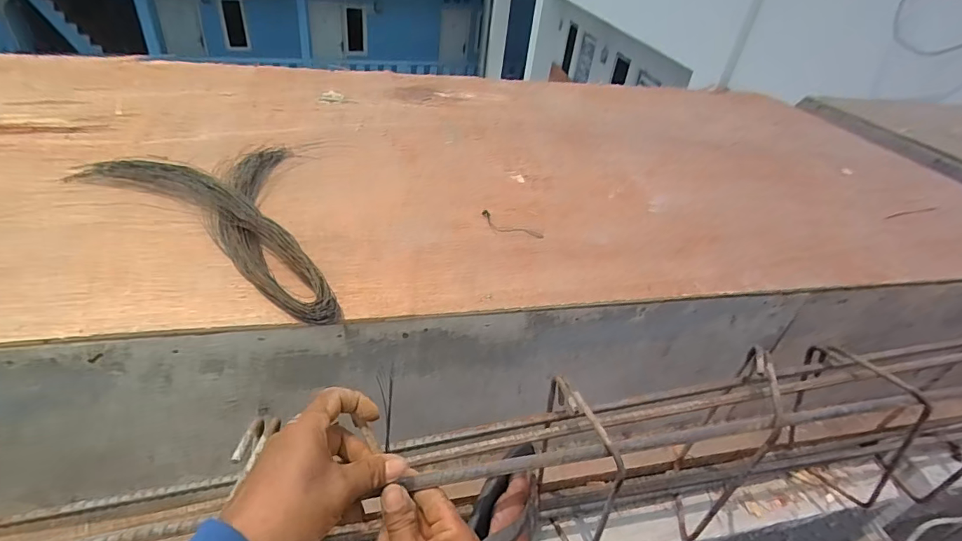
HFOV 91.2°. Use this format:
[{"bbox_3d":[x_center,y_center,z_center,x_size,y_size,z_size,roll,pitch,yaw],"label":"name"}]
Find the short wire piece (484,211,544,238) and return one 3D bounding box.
[{"bbox_3d":[0.038,-0.060,0.655,0.096,0.006,0.033,24,39,22],"label":"short wire piece"}]

